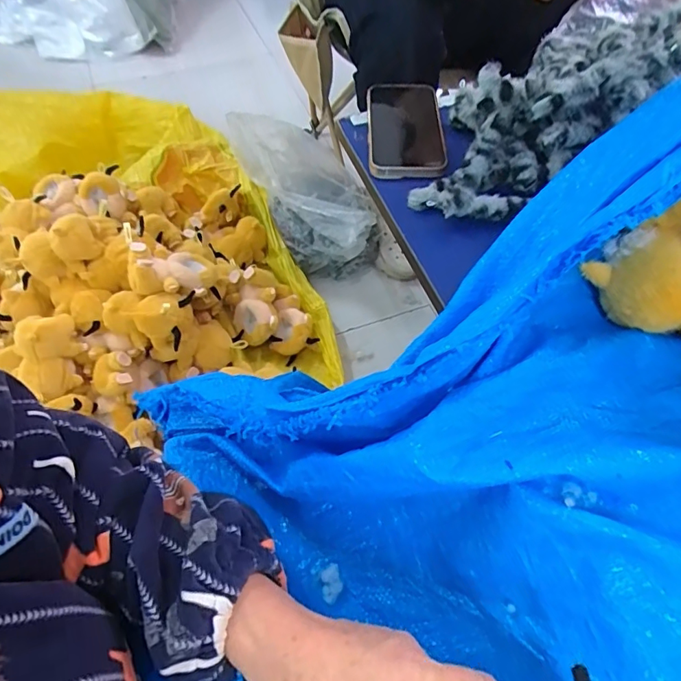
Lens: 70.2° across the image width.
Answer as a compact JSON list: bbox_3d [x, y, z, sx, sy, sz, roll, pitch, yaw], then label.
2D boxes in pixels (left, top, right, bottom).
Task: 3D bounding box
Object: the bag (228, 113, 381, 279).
[{"bbox_3d":[-0.068,-0.322,1.028,0.192,0.196,0.414,-43,99,-26],"label":"bag"}]

